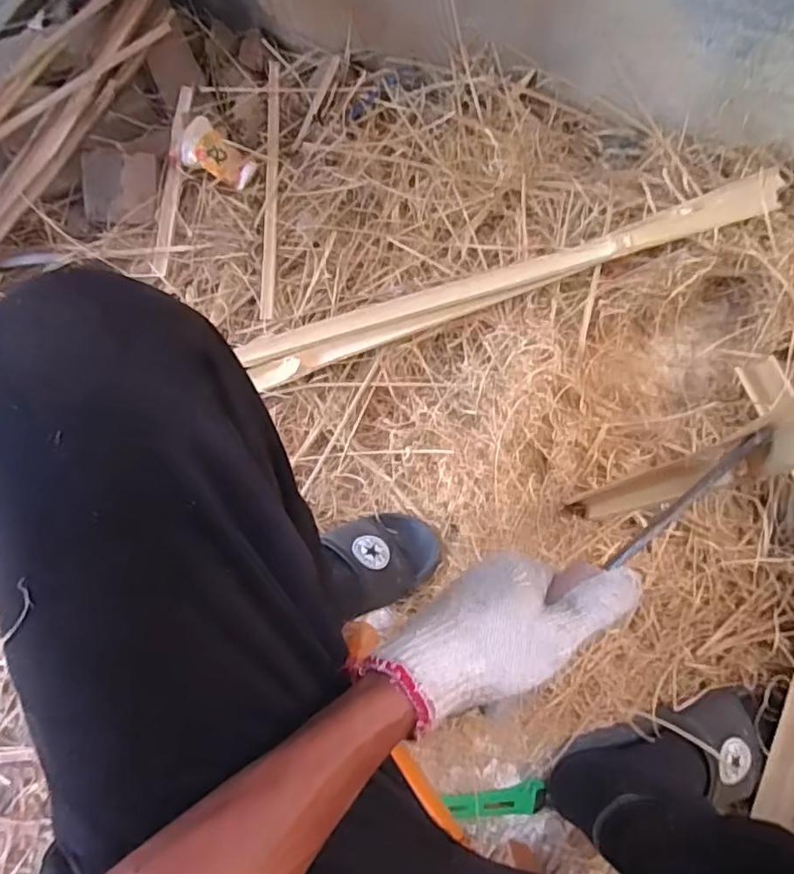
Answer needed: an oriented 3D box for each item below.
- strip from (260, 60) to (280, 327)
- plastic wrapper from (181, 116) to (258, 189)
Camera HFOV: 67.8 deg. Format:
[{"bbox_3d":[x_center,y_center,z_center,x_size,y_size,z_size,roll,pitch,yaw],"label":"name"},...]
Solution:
[{"bbox_3d":[-0.172,-0.345,0.799,0.016,0.013,0.392,-1,79,1],"label":"strip"},{"bbox_3d":[-0.244,-0.378,0.796,0.092,0.047,0.065,33,81,7],"label":"plastic wrapper"}]

